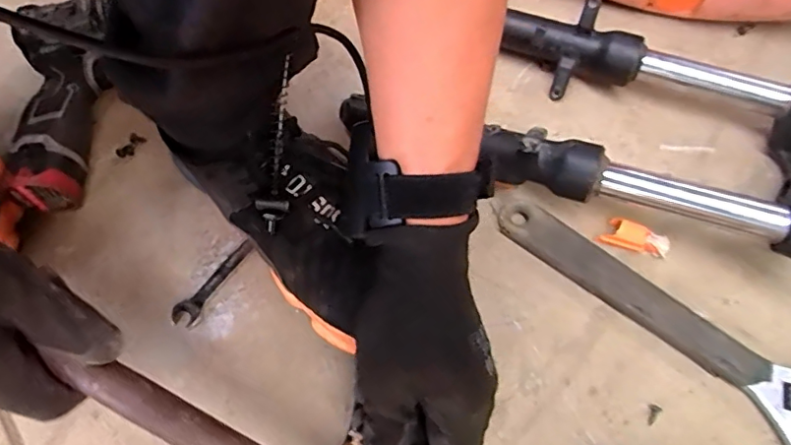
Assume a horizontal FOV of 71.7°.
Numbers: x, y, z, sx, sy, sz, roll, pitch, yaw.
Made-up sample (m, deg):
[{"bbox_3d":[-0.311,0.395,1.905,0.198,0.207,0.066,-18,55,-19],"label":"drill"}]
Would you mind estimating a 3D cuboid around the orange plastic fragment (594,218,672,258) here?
[{"bbox_3d":[0.185,0.010,0.427,0.052,0.015,0.024,11,65,8],"label":"orange plastic fragment"}]

